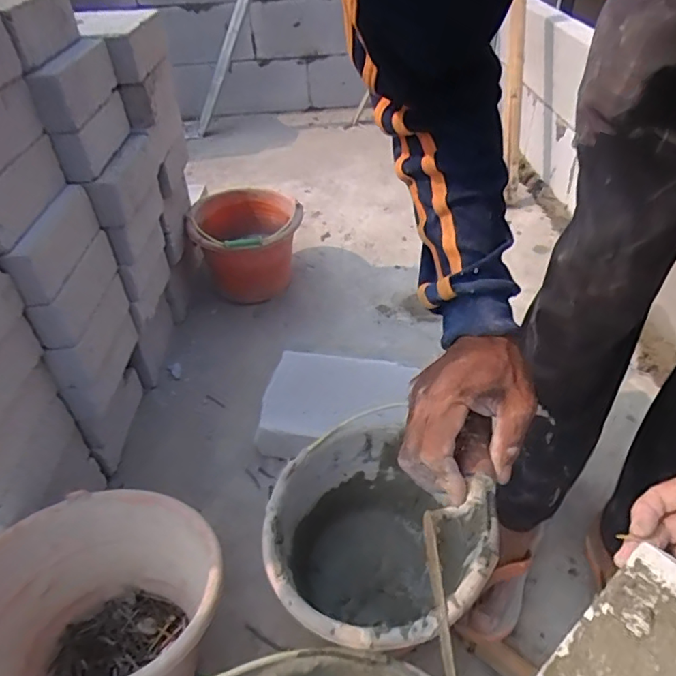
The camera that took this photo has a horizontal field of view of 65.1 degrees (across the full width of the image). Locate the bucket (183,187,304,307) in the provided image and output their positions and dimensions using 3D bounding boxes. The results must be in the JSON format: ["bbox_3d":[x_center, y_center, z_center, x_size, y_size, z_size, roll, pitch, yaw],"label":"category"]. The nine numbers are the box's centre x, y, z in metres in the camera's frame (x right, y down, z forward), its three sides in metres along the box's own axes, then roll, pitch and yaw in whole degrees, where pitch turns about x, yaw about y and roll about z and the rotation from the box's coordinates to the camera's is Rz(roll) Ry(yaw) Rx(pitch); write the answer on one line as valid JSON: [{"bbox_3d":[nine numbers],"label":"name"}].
[{"bbox_3d":[-0.209,-0.211,1.276,0.251,0.215,0.305,-18,44,-16],"label":"bucket"}]

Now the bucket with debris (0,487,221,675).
[{"bbox_3d":[-0.270,0.342,0.633,0.278,0.228,0.251,4,42,8],"label":"bucket with debris"}]

